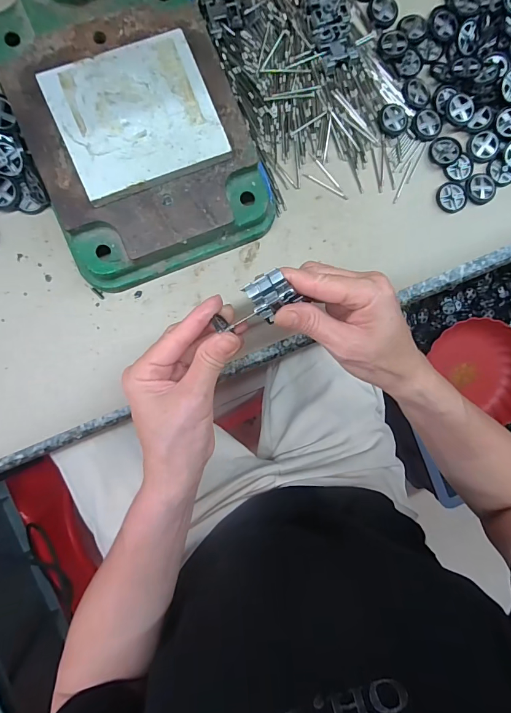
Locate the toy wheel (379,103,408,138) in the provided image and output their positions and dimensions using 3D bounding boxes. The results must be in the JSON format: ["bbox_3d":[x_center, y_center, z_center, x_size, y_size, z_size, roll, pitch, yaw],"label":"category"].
[{"bbox_3d":[0.123,-0.211,0.334,0.025,0.004,0.028,6,89,-6],"label":"toy wheel"}]

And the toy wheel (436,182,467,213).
[{"bbox_3d":[0.179,-0.145,0.341,0.026,0.004,0.027,0,89,-6],"label":"toy wheel"}]

